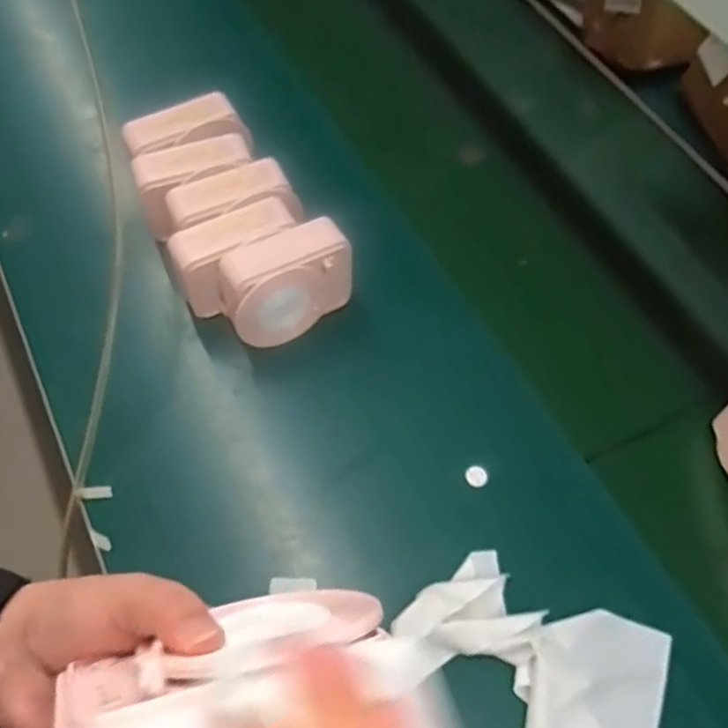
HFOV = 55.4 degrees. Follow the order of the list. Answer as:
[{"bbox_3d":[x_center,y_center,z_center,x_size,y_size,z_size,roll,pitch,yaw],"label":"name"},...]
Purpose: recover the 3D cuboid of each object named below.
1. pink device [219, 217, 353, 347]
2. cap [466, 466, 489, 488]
[{"bbox_3d":[-0.079,-0.077,0.714,0.132,0.102,0.066,-24,63,-15],"label":"pink device"},{"bbox_3d":[0.109,0.110,0.674,0.021,0.014,0.017,20,61,9],"label":"cap"}]

